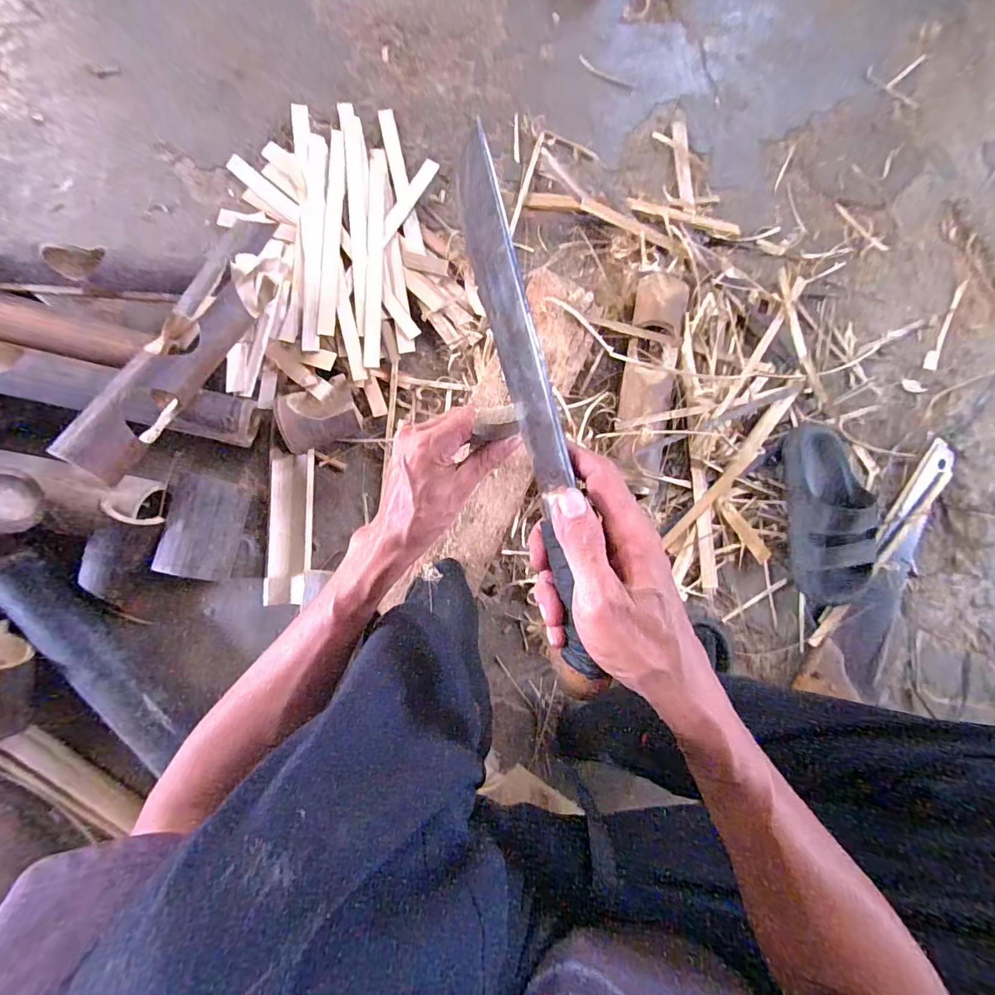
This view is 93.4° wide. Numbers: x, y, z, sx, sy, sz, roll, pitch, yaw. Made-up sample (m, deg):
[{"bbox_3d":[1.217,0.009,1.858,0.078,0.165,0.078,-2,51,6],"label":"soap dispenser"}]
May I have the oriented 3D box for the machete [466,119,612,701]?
[{"bbox_3d":[0.021,-0.033,0.273,0.025,0.039,0.319,-13,97,-4],"label":"machete"}]

